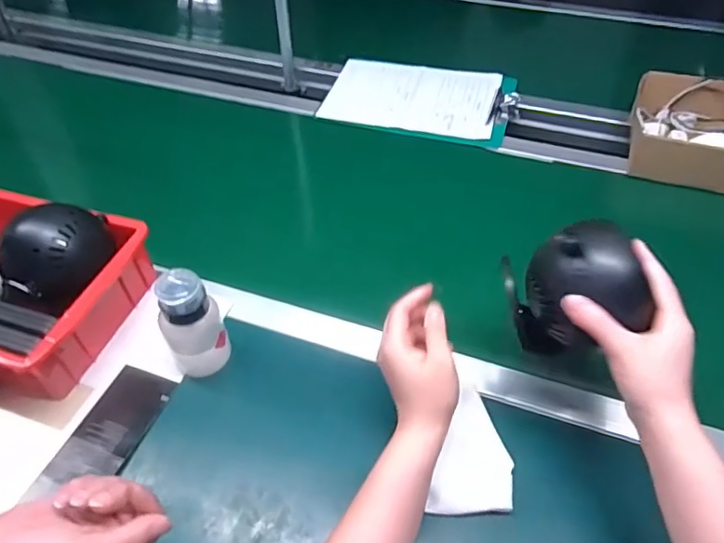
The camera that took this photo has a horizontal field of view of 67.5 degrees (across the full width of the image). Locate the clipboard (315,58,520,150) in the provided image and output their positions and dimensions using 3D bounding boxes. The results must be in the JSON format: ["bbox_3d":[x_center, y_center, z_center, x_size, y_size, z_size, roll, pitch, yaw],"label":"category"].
[{"bbox_3d":[0.105,-0.303,0.951,0.319,0.026,0.189,12,49,9],"label":"clipboard"}]

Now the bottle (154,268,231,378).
[{"bbox_3d":[-0.171,0.055,0.553,0.056,0.121,0.046,-23,51,-19],"label":"bottle"}]

